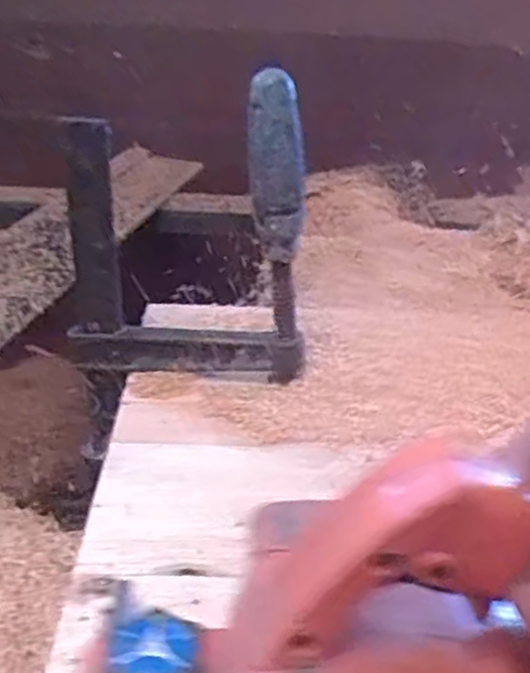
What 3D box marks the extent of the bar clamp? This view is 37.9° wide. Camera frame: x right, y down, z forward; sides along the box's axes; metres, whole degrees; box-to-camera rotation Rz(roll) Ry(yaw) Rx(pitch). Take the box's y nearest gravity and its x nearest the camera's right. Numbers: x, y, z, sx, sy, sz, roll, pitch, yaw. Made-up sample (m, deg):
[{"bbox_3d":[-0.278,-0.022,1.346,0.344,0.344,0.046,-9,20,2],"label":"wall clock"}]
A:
[{"bbox_3d":[-0.052,-0.053,0.514,0.159,0.224,0.028,5,31,2],"label":"bar clamp"}]

